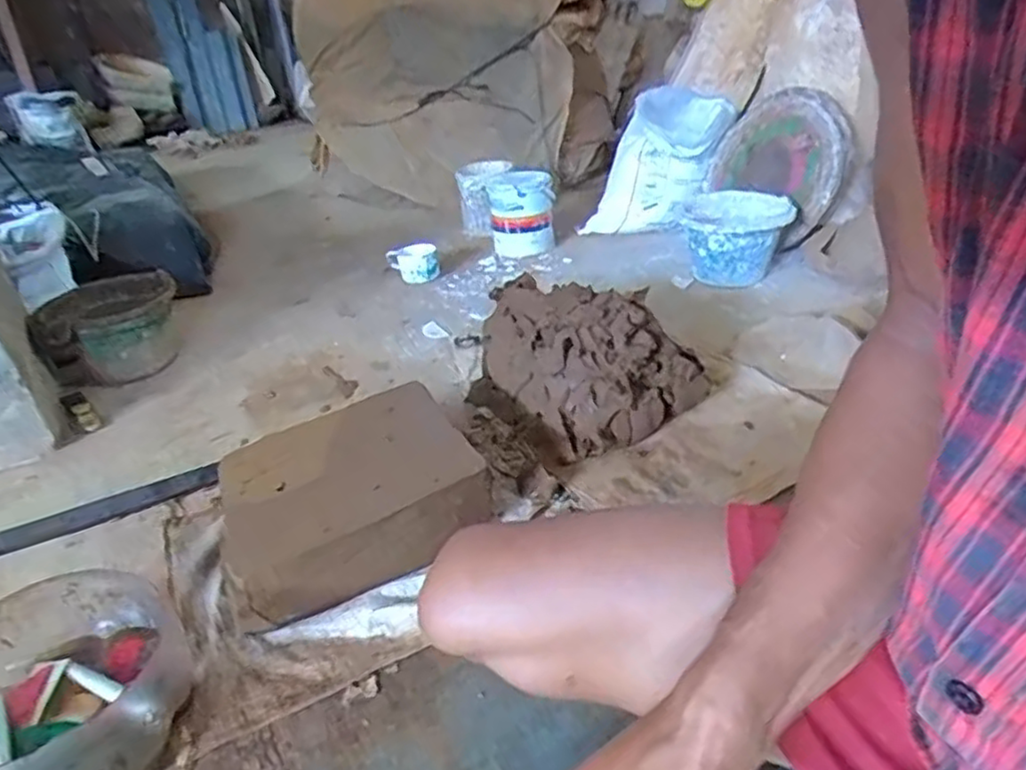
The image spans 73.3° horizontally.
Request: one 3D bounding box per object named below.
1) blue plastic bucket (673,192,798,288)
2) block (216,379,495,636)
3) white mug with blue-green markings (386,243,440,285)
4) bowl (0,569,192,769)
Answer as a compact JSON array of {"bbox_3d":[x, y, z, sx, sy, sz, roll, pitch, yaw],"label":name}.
[{"bbox_3d":[0.510,-0.330,1.590,0.242,0.164,0.227,-4,32,3],"label":"blue plastic bucket"},{"bbox_3d":[-0.218,0.152,0.945,0.322,0.125,0.270,-18,34,-19],"label":"block"},{"bbox_3d":[-0.256,-0.313,1.794,0.130,0.085,0.087,-12,32,-9],"label":"white mug with blue-green markings"},{"bbox_3d":[-0.470,0.326,0.706,0.236,0.126,0.252,-4,32,3],"label":"bowl"}]

